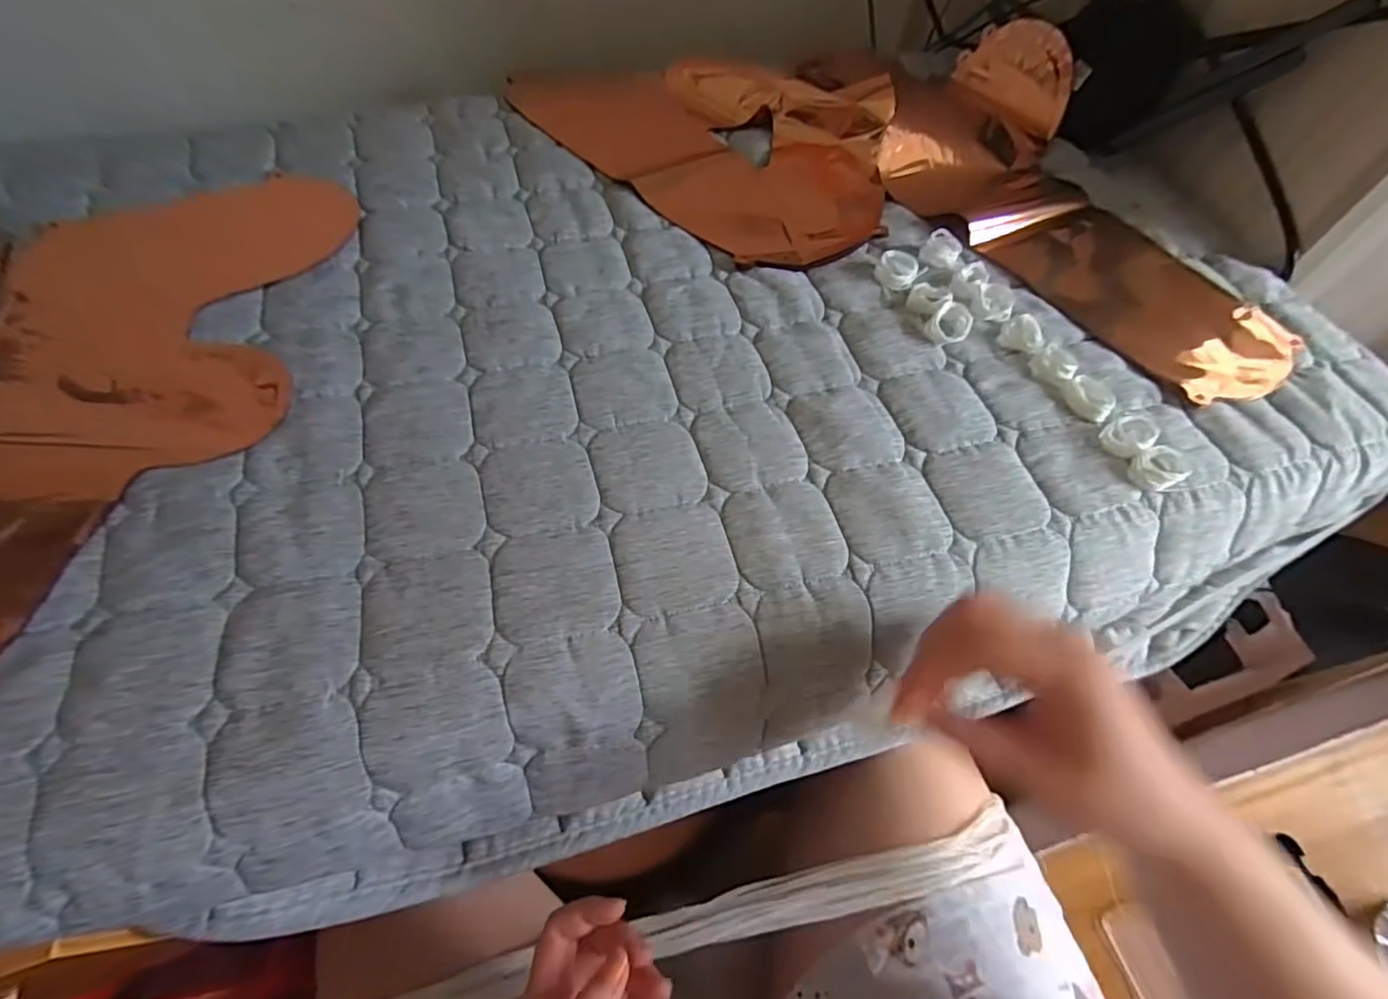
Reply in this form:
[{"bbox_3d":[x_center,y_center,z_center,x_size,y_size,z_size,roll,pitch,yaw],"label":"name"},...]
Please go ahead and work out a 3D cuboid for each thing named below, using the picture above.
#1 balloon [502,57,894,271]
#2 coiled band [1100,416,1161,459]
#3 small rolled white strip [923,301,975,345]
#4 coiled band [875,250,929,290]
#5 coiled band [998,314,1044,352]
[{"bbox_3d":[0.008,-0.335,0.530,0.364,0.049,0.198,40,65,18],"label":"balloon"},{"bbox_3d":[0.278,-0.041,0.382,0.029,0.013,0.025,-20,63,-15],"label":"coiled band"},{"bbox_3d":[0.184,-0.126,0.428,0.028,0.016,0.034,33,63,15],"label":"small rolled white strip"},{"bbox_3d":[0.156,-0.172,0.454,0.035,0.017,0.026,24,61,10],"label":"coiled band"},{"bbox_3d":[0.235,-0.119,0.427,0.028,0.013,0.022,24,61,10],"label":"coiled band"}]

